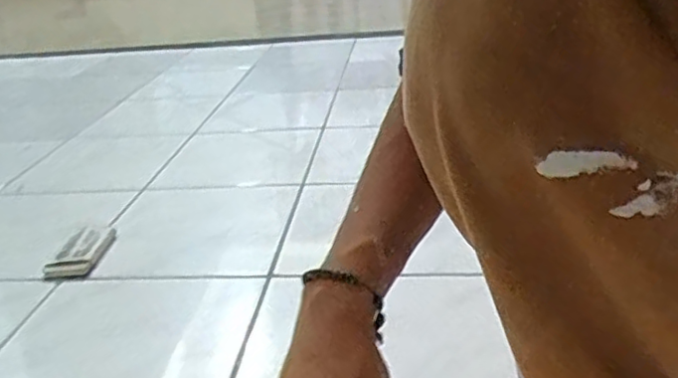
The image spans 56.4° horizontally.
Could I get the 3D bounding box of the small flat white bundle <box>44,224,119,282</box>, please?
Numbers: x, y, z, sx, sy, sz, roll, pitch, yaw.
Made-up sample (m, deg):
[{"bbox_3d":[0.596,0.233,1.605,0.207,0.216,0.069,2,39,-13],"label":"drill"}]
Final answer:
[{"bbox_3d":[-0.396,0.095,0.975,0.072,0.022,0.135,-1,25,8],"label":"small flat white bundle"}]

